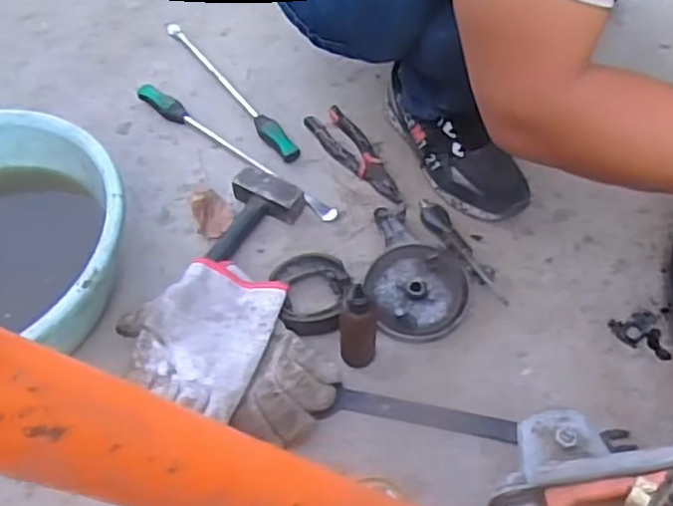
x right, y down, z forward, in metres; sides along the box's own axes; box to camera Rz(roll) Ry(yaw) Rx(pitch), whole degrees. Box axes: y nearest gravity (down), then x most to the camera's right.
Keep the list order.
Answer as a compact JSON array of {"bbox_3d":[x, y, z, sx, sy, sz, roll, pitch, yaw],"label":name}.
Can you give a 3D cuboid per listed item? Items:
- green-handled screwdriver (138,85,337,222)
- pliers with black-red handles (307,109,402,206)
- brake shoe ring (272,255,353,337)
[{"bbox_3d":[-0.145,-0.146,0.939,0.362,0.037,0.031,34,65,21],"label":"green-handled screwdriver"},{"bbox_3d":[0.027,-0.135,0.938,0.058,0.012,0.190,-29,61,-15],"label":"pliers with black-red handles"},{"bbox_3d":[-0.026,0.050,0.803,0.086,0.028,0.103,-14,58,-6],"label":"brake shoe ring"}]

